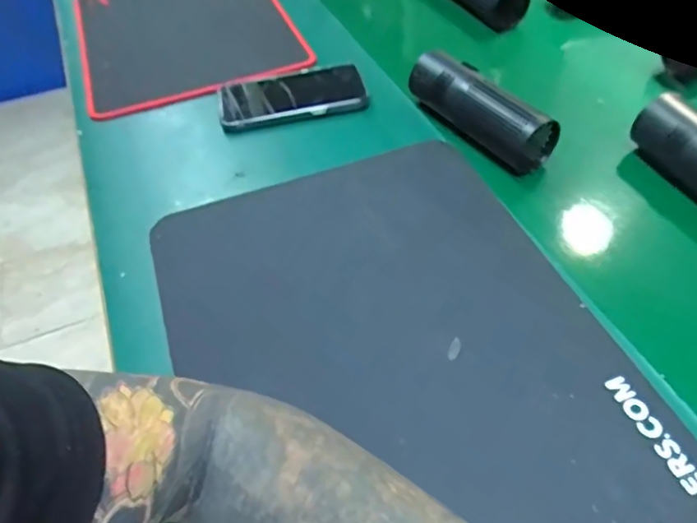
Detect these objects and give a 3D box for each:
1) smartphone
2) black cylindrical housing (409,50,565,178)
[{"bbox_3d":[-0.065,-0.189,0.647,0.167,0.018,0.085,-11,47,-5],"label":"smartphone"},{"bbox_3d":[0.129,-0.154,0.575,0.061,0.054,0.167,-30,51,-21],"label":"black cylindrical housing"}]

